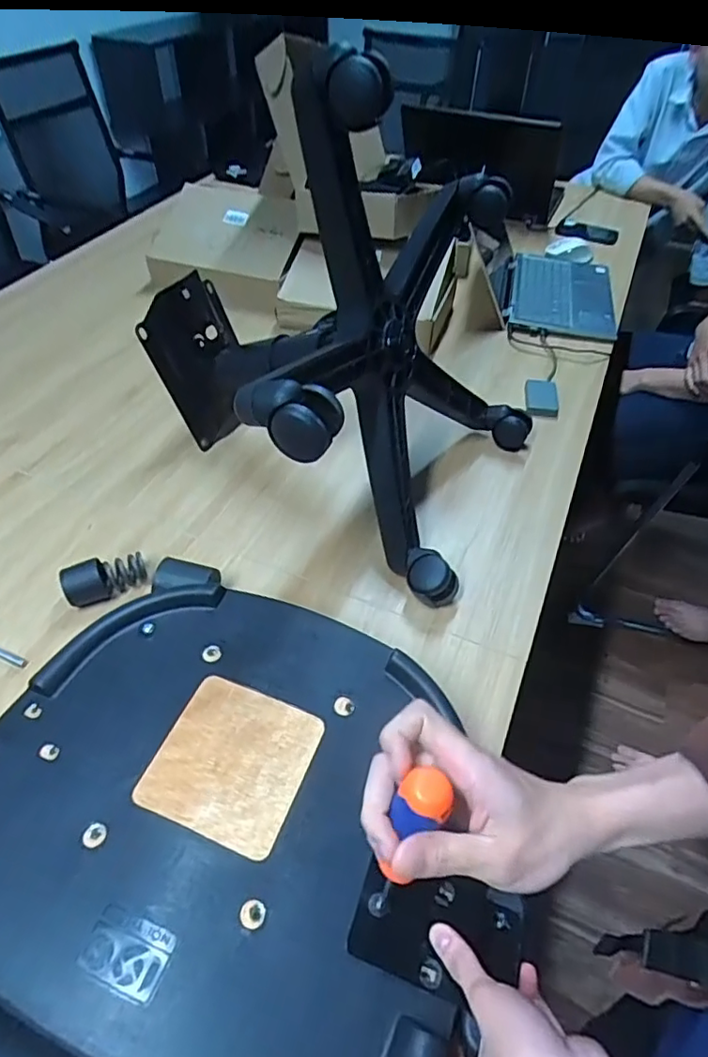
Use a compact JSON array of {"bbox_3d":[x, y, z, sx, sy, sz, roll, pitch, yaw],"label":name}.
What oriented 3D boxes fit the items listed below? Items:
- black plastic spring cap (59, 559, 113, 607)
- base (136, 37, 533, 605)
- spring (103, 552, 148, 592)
[{"bbox_3d":[-0.314,0.068,0.682,0.049,0.046,0.043,-22,53,-20],"label":"black plastic spring cap"},{"bbox_3d":[-0.064,-0.213,0.733,0.412,0.519,0.516,0,43,32],"label":"base"},{"bbox_3d":[-0.274,0.050,0.696,0.043,0.036,0.033,-28,55,-24],"label":"spring"}]

